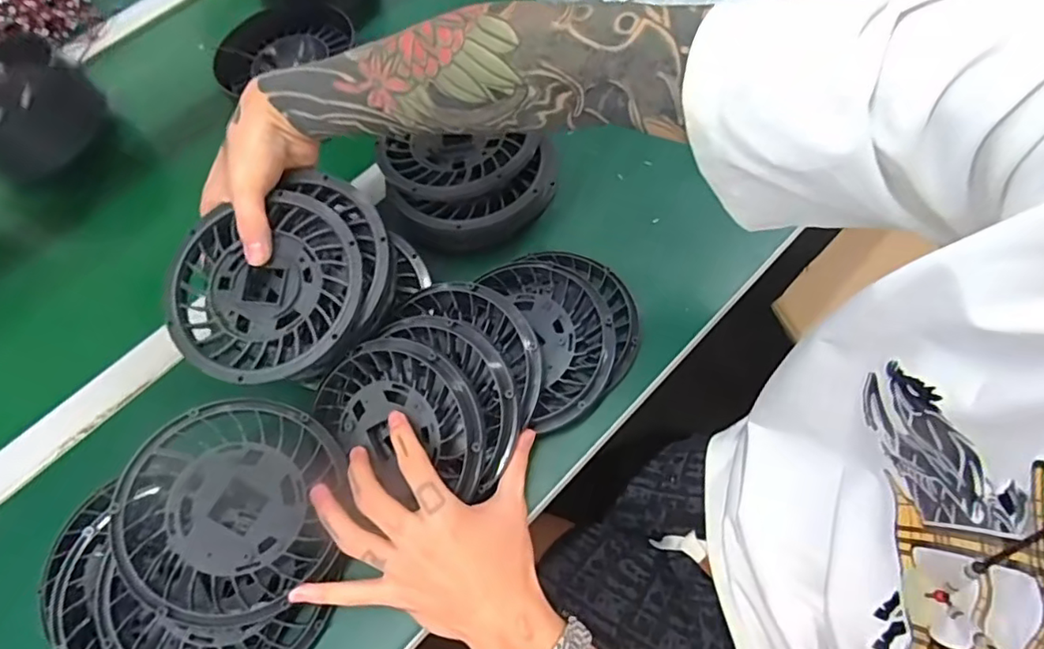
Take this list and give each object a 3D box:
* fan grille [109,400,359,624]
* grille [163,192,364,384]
[{"bbox_3d":[-0.179,0.114,0.369,0.129,0.017,0.124,5,75,-20],"label":"fan grille"},{"bbox_3d":[-0.175,-0.024,0.400,0.132,0.017,0.124,-1,75,3],"label":"grille"}]

